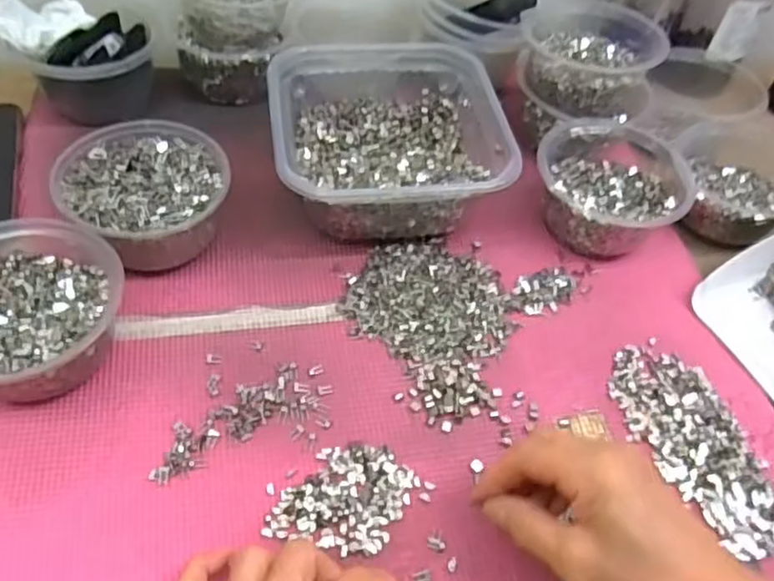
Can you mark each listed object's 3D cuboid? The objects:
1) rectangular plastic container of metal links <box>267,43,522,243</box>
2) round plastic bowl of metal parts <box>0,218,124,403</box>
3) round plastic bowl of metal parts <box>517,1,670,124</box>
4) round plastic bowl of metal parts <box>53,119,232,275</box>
[{"bbox_3d":[-0.003,-0.119,0.530,0.167,0.073,0.167,-4,53,-9],"label":"rectangular plastic container of metal links"},{"bbox_3d":[-0.223,0.011,0.416,0.114,0.059,0.127,-23,58,-21],"label":"round plastic bowl of metal parts"},{"bbox_3d":[0.170,-0.196,0.567,0.115,0.065,0.110,3,51,-4],"label":"round plastic bowl of metal parts"},{"bbox_3d":[-0.173,-0.067,0.482,0.113,0.061,0.118,-31,61,-25],"label":"round plastic bowl of metal parts"}]

